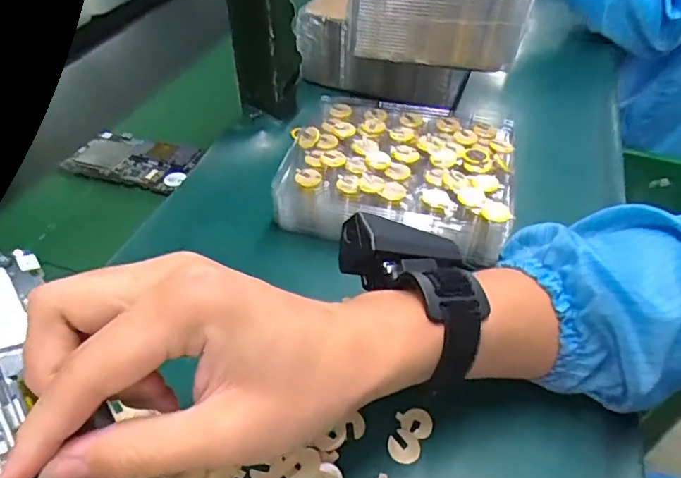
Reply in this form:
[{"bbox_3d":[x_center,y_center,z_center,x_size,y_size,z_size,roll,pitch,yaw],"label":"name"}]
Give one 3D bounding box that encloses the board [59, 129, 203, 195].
[{"bbox_3d":[-0.192,-0.074,0.477,0.118,0.010,0.066,13,45,16],"label":"board"}]

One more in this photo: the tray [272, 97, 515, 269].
[{"bbox_3d":[0.045,-0.056,0.427,0.182,0.045,0.149,7,44,10],"label":"tray"}]

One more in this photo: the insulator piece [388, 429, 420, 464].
[{"bbox_3d":[0.035,0.111,0.280,0.017,0.004,0.017,-1,43,1],"label":"insulator piece"}]

